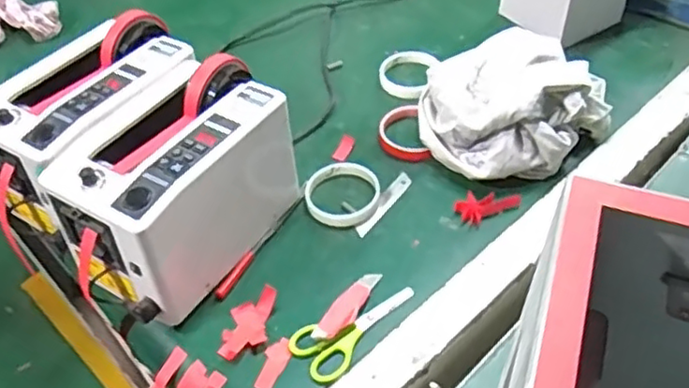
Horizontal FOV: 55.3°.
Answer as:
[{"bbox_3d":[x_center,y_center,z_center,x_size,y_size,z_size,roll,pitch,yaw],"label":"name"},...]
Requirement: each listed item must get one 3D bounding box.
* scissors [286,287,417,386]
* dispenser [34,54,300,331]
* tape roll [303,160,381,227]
[{"bbox_3d":[0.013,0.123,0.623,0.130,0.014,0.057,-32,53,-23],"label":"scissors"},{"bbox_3d":[-0.162,-0.009,0.658,0.136,0.139,0.242,26,54,25],"label":"dispenser"},{"bbox_3d":[-0.003,-0.003,0.749,0.084,0.012,0.092,-2,48,2],"label":"tape roll"}]

